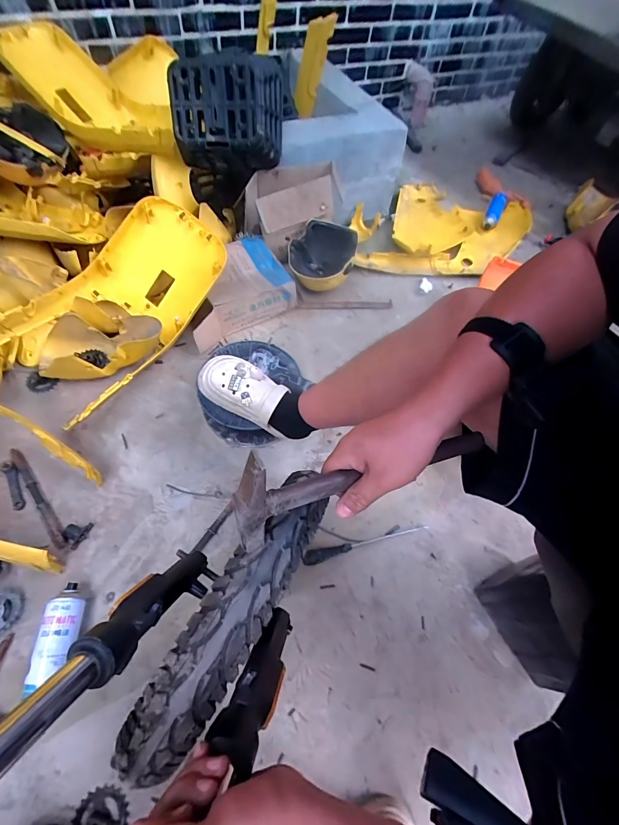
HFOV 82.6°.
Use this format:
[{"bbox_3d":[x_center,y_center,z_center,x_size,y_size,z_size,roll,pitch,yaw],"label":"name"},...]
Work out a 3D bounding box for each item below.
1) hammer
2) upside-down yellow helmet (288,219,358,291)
[{"bbox_3d":[0.066,0.059,0.341,0.276,0.114,0.044,-10,62,-23],"label":"hammer"},{"bbox_3d":[0.042,-0.544,1.257,0.226,0.137,0.260,15,60,3],"label":"upside-down yellow helmet"}]

